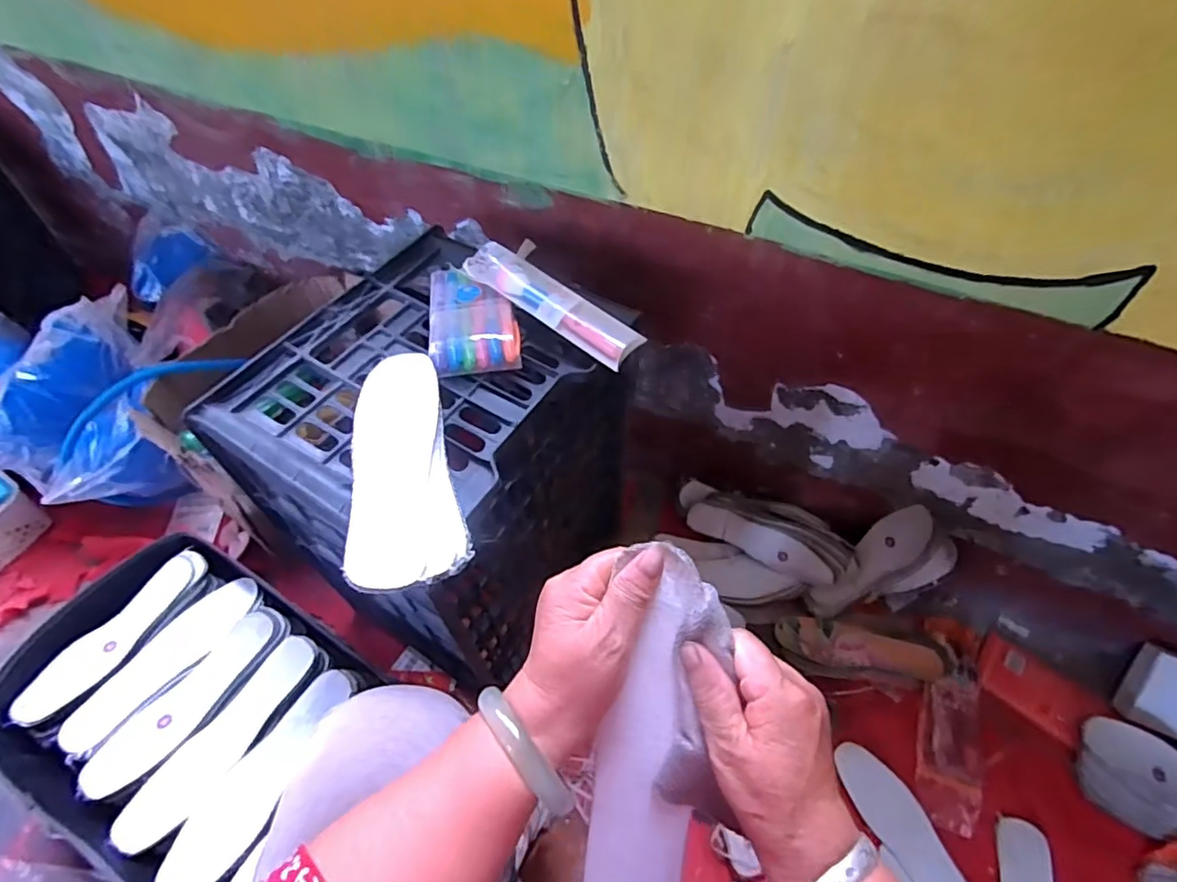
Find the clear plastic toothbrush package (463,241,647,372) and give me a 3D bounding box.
[{"bbox_3d":[-0.037,-0.138,0.560,0.193,0.025,0.048,35,60,23],"label":"clear plastic toothbrush package"}]

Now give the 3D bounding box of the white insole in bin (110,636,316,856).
[{"bbox_3d":[-0.397,0.323,0.630,0.069,0.025,0.233,25,57,18],"label":"white insole in bin"}]

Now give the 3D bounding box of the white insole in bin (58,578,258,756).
[{"bbox_3d":[-0.508,0.259,0.690,0.078,0.021,0.230,32,60,22],"label":"white insole in bin"}]

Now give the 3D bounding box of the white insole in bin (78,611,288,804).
[{"bbox_3d":[-0.453,0.296,0.660,0.076,0.022,0.234,32,59,22],"label":"white insole in bin"}]

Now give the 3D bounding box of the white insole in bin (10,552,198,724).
[{"bbox_3d":[-0.581,0.235,0.704,0.062,0.023,0.224,27,58,19],"label":"white insole in bin"}]

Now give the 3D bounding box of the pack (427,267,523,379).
[{"bbox_3d":[-0.114,-0.123,0.566,0.080,0.022,0.136,-9,54,-7],"label":"pack"}]

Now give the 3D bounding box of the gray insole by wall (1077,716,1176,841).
[{"bbox_3d":[0.737,0.451,0.711,0.234,0.024,0.107,29,83,12],"label":"gray insole by wall"}]

